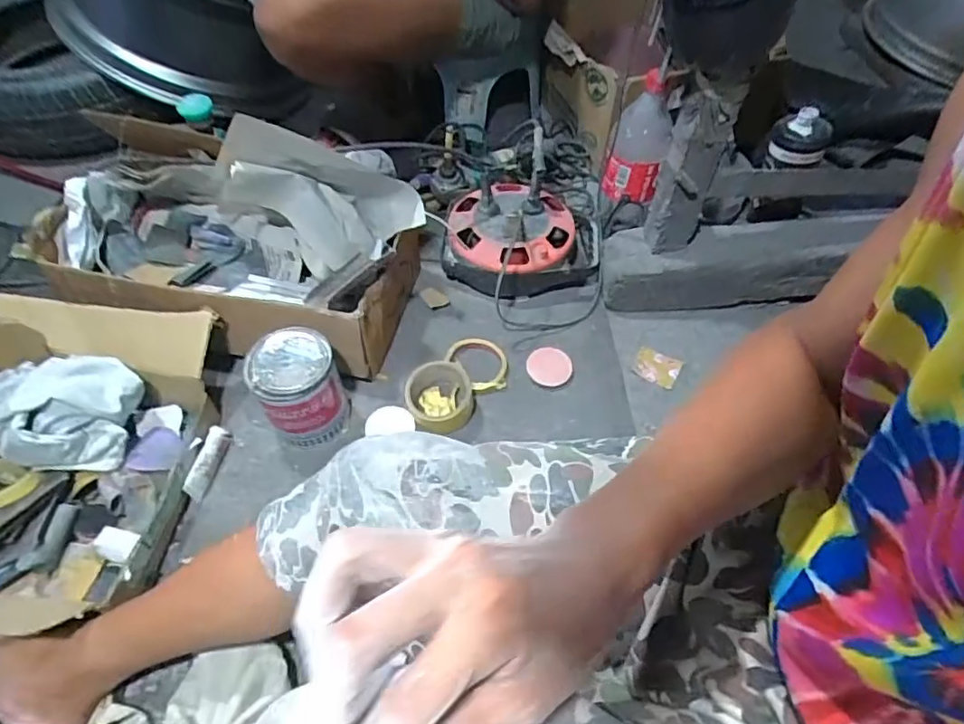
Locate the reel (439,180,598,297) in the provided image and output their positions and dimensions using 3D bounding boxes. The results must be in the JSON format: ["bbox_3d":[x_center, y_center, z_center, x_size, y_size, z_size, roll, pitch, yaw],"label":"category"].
[{"bbox_3d":[0.066,-0.205,0.945,0.244,0.111,0.208,2,54,-1],"label":"reel"}]

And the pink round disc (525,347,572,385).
[{"bbox_3d":[0.100,0.006,0.859,0.066,0.010,0.063,1,54,-2],"label":"pink round disc"}]

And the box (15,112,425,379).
[{"bbox_3d":[-0.346,-0.184,0.782,0.470,0.241,0.234,14,54,7],"label":"box"}]

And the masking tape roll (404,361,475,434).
[{"bbox_3d":[-0.057,0.047,0.787,0.091,0.053,0.078,-7,56,-8],"label":"masking tape roll"}]

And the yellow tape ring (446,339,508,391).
[{"bbox_3d":[-0.006,0.003,0.854,0.086,0.012,0.091,1,54,-2],"label":"yellow tape ring"}]

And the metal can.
[{"bbox_3d":[-0.235,0.036,0.749,0.101,0.135,0.093,1,55,-2],"label":"metal can"}]

